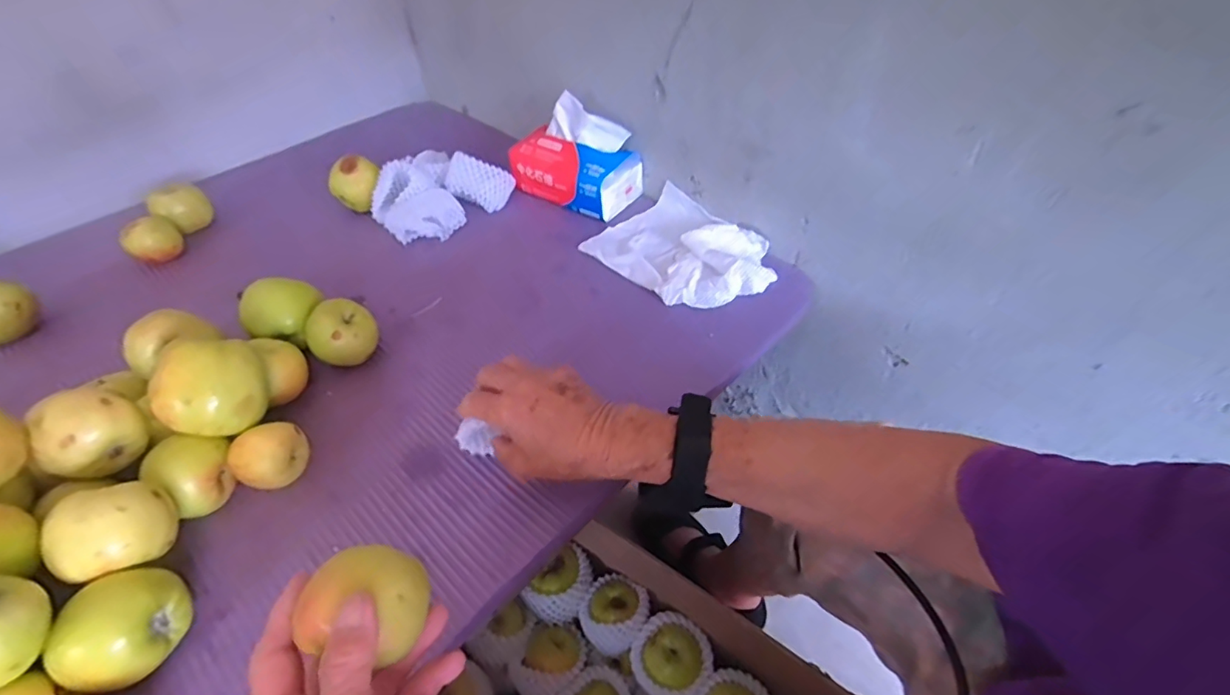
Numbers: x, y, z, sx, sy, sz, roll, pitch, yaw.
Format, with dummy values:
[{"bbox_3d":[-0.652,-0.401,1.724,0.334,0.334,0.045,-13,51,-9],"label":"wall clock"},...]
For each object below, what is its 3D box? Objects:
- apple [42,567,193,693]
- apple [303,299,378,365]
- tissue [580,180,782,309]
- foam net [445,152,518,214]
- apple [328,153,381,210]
[{"bbox_3d":[-0.305,0.177,0.340,0.050,0.058,0.066,-5,46,-3],"label":"apple"},{"bbox_3d":[-0.256,-0.009,0.515,0.061,0.059,0.053,-31,53,-25],"label":"apple"},{"bbox_3d":[0.080,-0.115,0.624,0.146,0.034,0.199,-35,54,-28],"label":"tissue"},{"bbox_3d":[-0.178,-0.216,0.708,0.085,0.024,0.057,22,85,-3],"label":"foam net"},{"bbox_3d":[-0.333,-0.206,0.701,0.063,0.065,0.049,-21,49,-18],"label":"apple"}]

